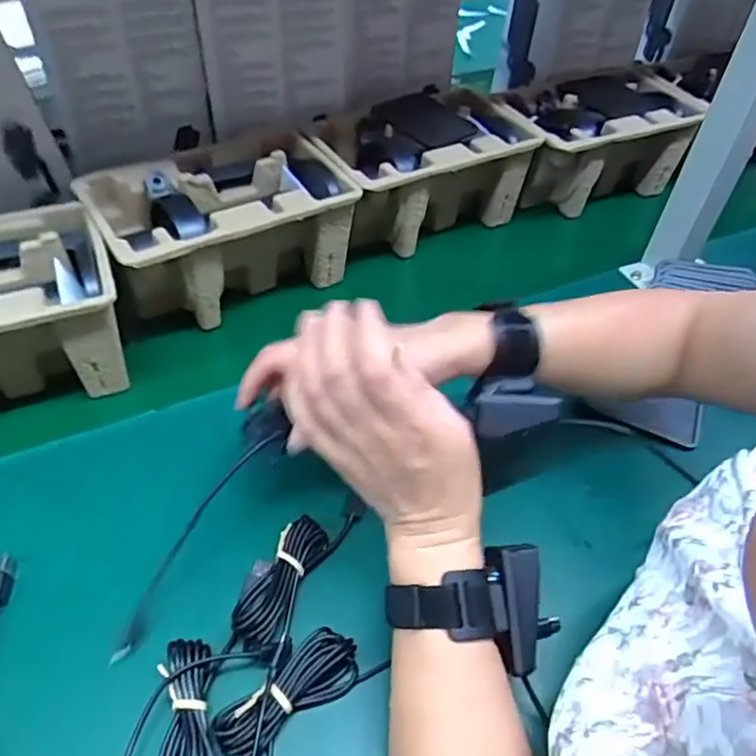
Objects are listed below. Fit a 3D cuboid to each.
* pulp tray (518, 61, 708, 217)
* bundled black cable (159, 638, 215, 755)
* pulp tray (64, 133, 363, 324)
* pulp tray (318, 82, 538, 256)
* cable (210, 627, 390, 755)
[{"bbox_3d":[0.255,-0.273,0.738,0.238,0.104,0.136,-19,48,-20],"label":"pulp tray"},{"bbox_3d":[-0.106,0.192,0.345,0.030,0.019,0.087,-5,45,-7],"label":"bundled black cable"},{"bbox_3d":[-0.143,-0.138,0.590,0.223,0.106,0.141,-25,51,-25],"label":"pulp tray"},{"bbox_3d":[0.049,-0.223,0.677,0.225,0.103,0.134,-23,50,-23],"label":"pulp tray"},{"bbox_3d":[-0.048,0.183,0.362,0.097,0.016,0.037,-29,52,-27],"label":"cable"}]

